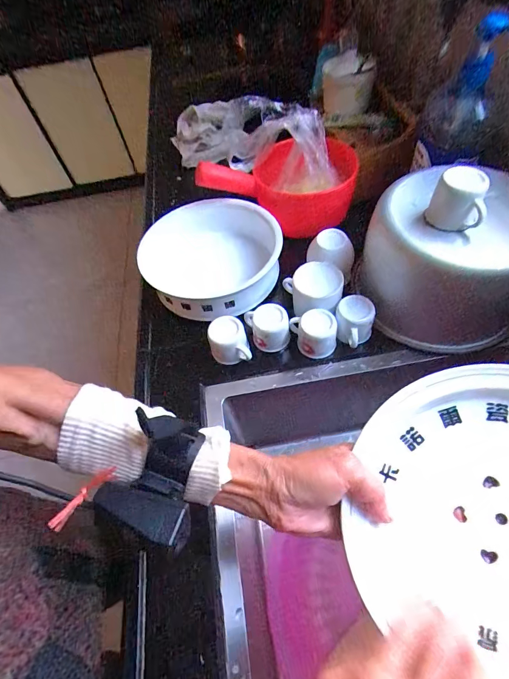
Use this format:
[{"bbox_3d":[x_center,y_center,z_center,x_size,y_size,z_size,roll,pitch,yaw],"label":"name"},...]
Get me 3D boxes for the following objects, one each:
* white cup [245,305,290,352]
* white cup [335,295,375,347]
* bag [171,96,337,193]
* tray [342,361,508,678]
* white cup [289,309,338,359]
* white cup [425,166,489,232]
[{"bbox_3d":[0.020,-0.019,0.504,0.051,0.050,0.055,-2,58,3],"label":"white cup"},{"bbox_3d":[0.136,-0.027,0.487,0.049,0.051,0.052,-2,58,3],"label":"white cup"},{"bbox_3d":[-0.043,-0.393,0.687,0.114,0.148,0.446,-35,47,-16],"label":"bag"},{"bbox_3d":[0.186,0.129,0.256,0.218,0.023,0.209,-4,74,13],"label":"tray"},{"bbox_3d":[0.084,-0.010,0.491,0.046,0.058,0.060,-26,60,-11],"label":"white cup"},{"bbox_3d":[0.232,-0.159,0.402,0.055,0.053,0.050,-2,58,3],"label":"white cup"}]

